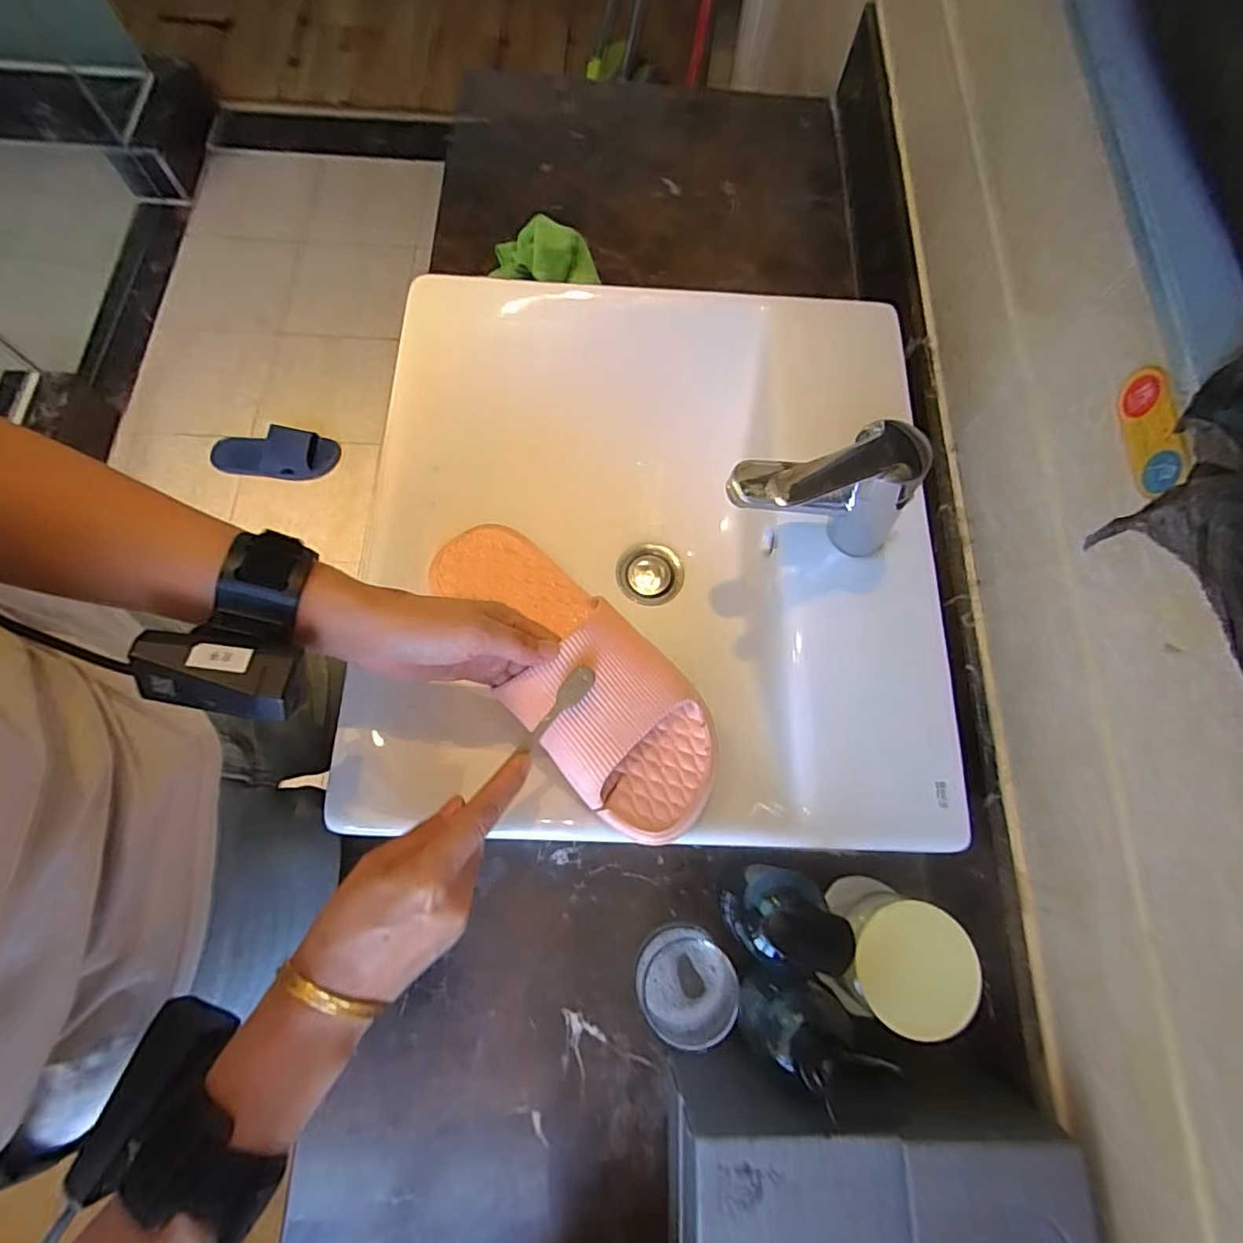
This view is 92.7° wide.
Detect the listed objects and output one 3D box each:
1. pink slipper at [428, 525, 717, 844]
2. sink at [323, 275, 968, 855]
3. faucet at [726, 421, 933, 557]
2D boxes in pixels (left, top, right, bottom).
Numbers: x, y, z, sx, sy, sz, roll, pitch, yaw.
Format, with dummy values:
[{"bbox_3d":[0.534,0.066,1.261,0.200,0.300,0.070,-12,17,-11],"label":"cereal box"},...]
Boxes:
[{"bbox_3d":[-0.036,0.016,0.395,0.101,0.072,0.260,-34,66,-12],"label":"pink slipper"},{"bbox_3d":[0.018,-0.061,0.508,0.441,0.118,0.457,3,73,-1],"label":"sink"},{"bbox_3d":[0.140,-0.086,0.420,0.127,0.137,0.042,2,73,-2],"label":"faucet"}]

